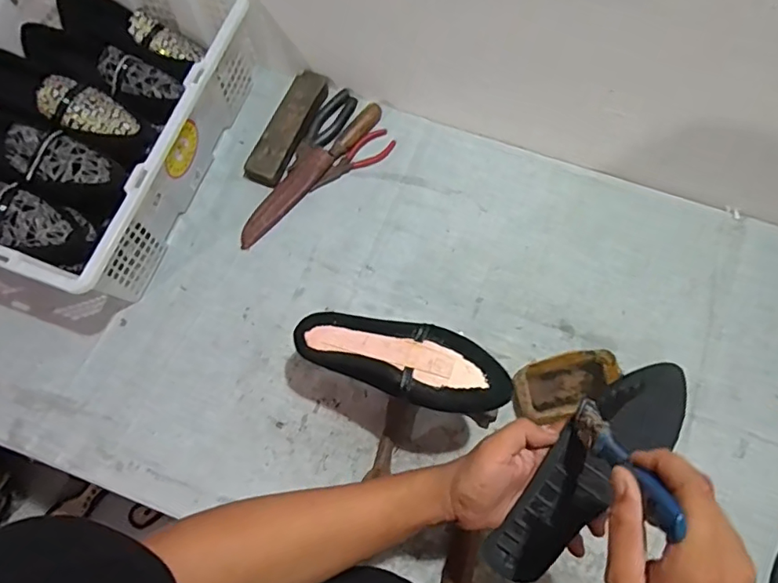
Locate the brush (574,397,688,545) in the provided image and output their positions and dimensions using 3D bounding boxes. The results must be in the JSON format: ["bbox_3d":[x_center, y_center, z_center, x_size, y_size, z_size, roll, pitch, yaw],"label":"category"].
[{"bbox_3d":[0.161,0.115,0.365,0.019,0.161,0.031,6,95,3],"label":"brush"}]

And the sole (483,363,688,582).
[{"bbox_3d":[0.167,0.163,0.458,0.067,0.029,0.241,38,101,12],"label":"sole"}]

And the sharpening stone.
[{"bbox_3d":[-0.155,-0.261,0.818,0.052,0.034,0.208,22,73,8],"label":"sharpening stone"}]

